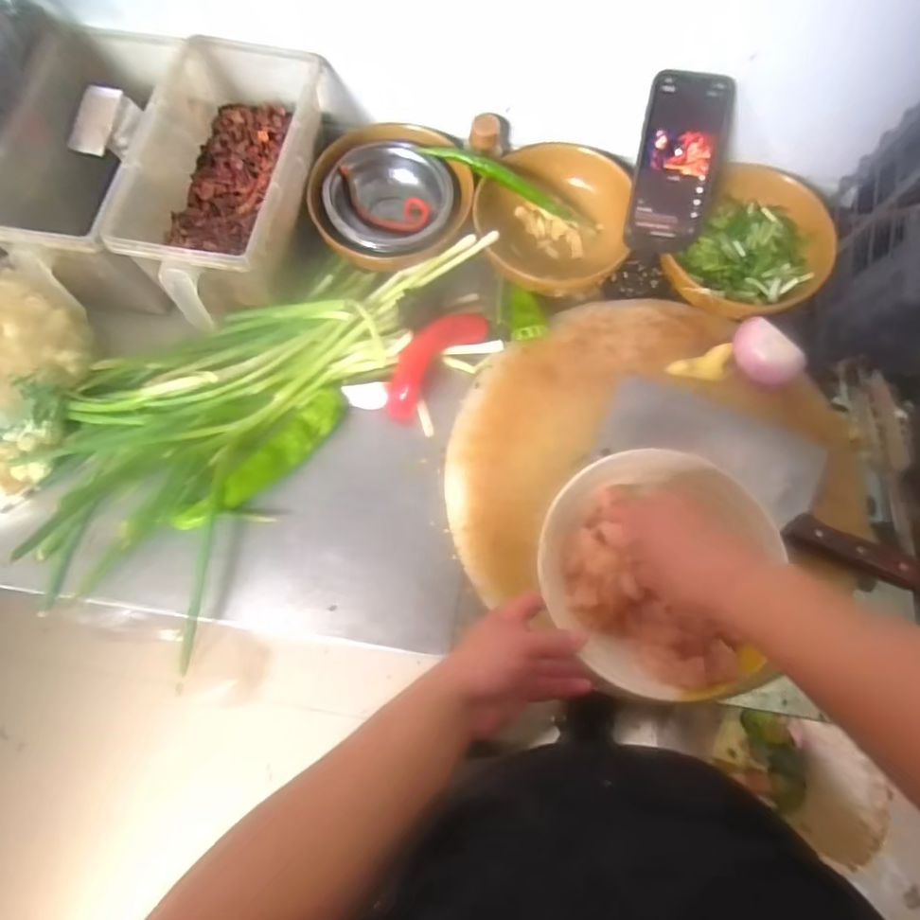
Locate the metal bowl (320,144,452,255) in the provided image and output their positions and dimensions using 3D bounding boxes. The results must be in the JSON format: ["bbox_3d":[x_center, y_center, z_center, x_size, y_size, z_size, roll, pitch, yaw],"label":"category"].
[{"bbox_3d":[-0.084,-0.305,0.679,0.145,0.043,0.137,0,75,0],"label":"metal bowl"}]

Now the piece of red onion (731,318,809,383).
[{"bbox_3d":[0.325,-0.111,0.610,0.076,0.038,0.050,42,79,10],"label":"piece of red onion"}]

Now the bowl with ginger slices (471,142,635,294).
[{"bbox_3d":[0.104,-0.279,0.671,0.168,0.058,0.183,0,75,0],"label":"bowl with ginger slices"}]

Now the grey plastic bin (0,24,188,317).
[{"bbox_3d":[-0.407,-0.323,0.645,0.164,0.138,0.310,7,76,1],"label":"grey plastic bin"}]

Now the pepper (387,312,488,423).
[{"bbox_3d":[-0.034,-0.115,0.647,0.056,0.021,0.154,39,79,9],"label":"pepper"}]

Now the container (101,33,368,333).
[{"bbox_3d":[-0.245,-0.301,0.619,0.171,0.098,0.307,9,76,2],"label":"container"}]

